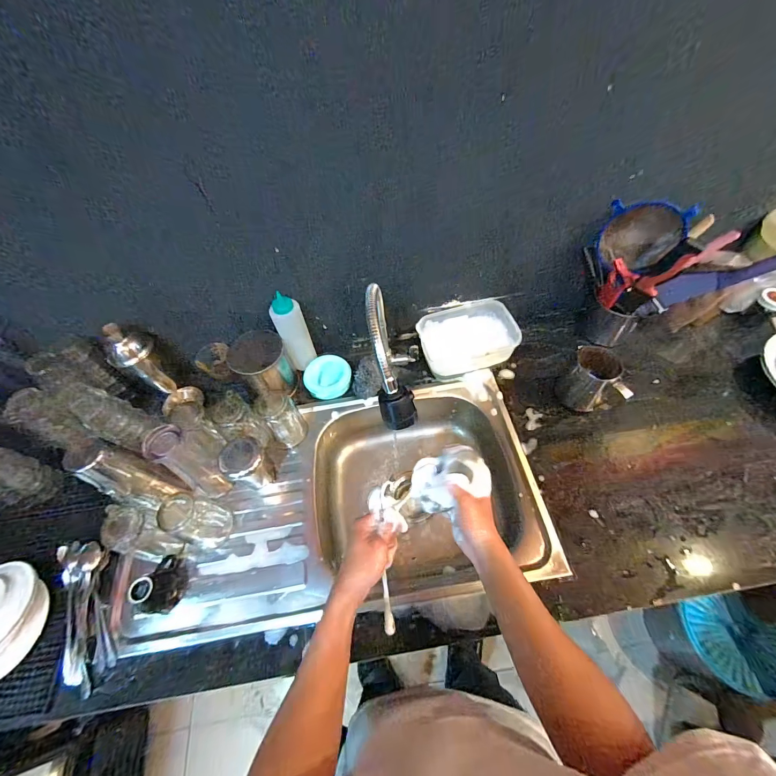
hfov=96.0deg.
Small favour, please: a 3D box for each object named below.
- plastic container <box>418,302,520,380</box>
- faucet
[{"bbox_3d":[0.173,-0.107,0.773,0.192,0.070,0.140,-12,58,-3],"label":"plastic container"},{"bbox_3d":[0.013,-0.032,0.573,0.062,0.276,0.239,-4,58,2],"label":"faucet"}]

